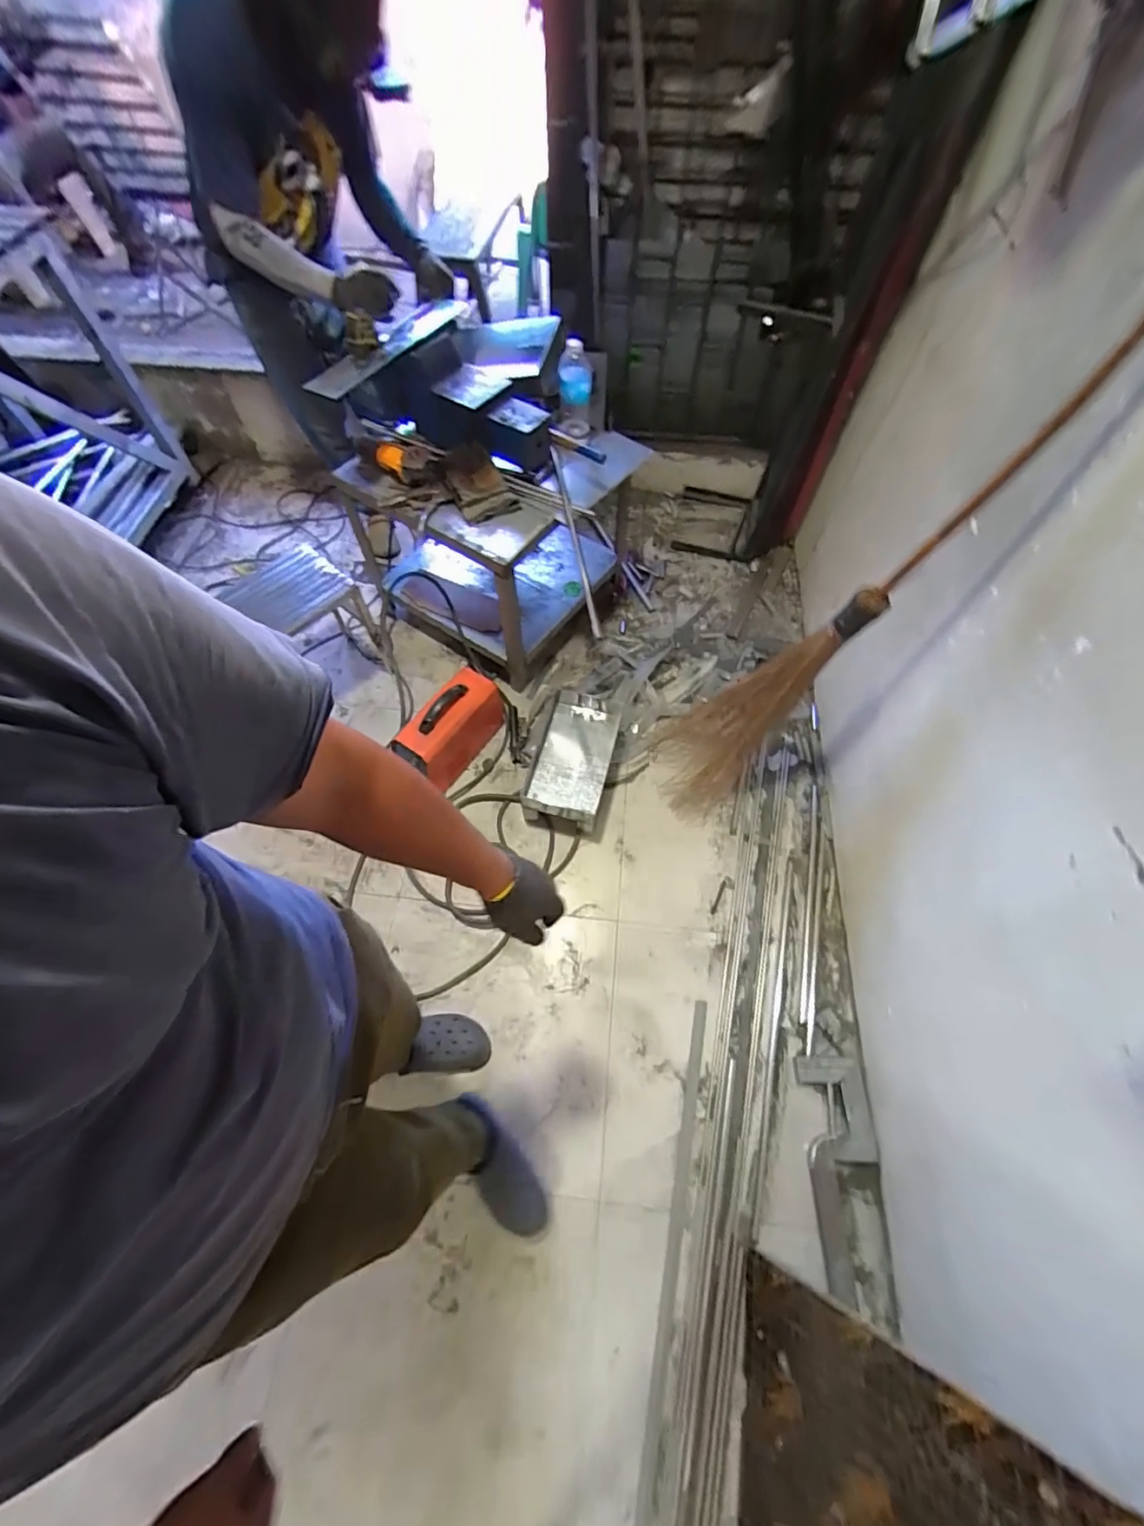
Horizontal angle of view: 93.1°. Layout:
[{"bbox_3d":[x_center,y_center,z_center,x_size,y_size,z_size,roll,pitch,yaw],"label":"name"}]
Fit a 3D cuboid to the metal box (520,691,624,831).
[{"bbox_3d":[0.003,-0.011,1.636,0.212,0.121,0.407,14,62,7],"label":"metal box"}]

